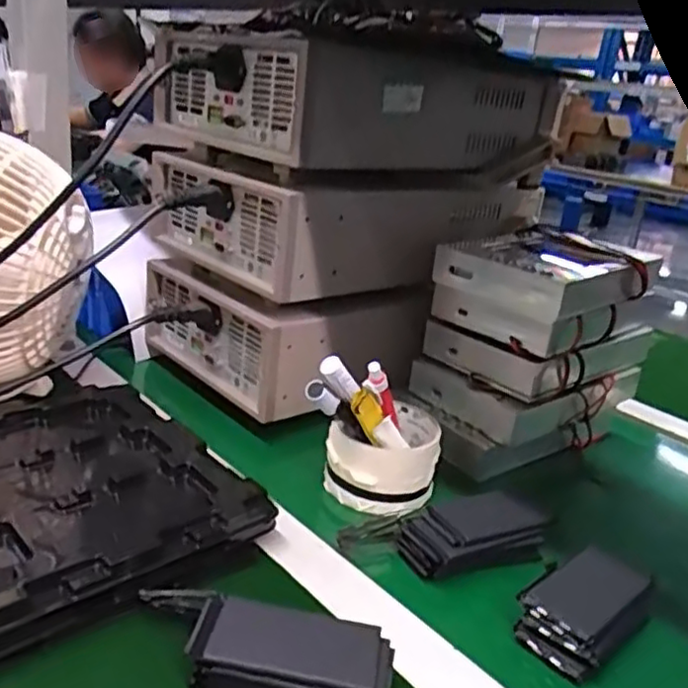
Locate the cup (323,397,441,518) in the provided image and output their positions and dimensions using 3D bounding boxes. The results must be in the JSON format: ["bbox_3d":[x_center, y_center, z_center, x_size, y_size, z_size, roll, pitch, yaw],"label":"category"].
[{"bbox_3d":[0.030,0.085,0.541,0.082,0.056,0.080,6,21,-3],"label":"cup"}]

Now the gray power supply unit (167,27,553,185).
[{"bbox_3d":[0.024,-0.220,0.647,0.329,0.090,0.208,-13,28,-40],"label":"gray power supply unit"}]

